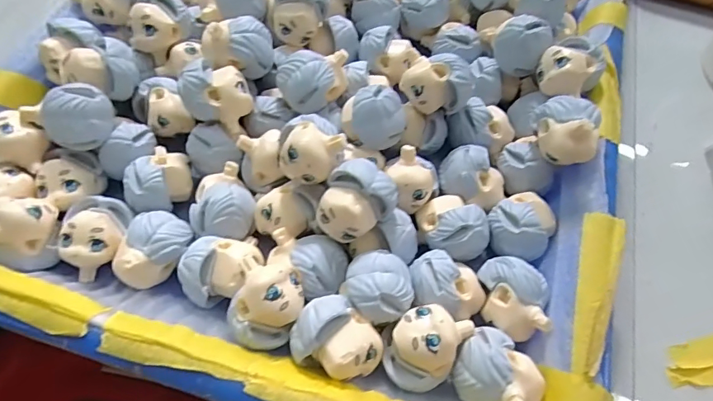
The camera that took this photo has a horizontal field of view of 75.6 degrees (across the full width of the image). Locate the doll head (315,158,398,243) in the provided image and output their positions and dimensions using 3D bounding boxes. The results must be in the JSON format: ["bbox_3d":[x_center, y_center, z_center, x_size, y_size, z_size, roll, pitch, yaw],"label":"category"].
[{"bbox_3d":[-0.001,0.001,0.153,0.025,0.022,0.017,-36,67,-20],"label":"doll head"}]

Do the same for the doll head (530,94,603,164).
[{"bbox_3d":[0.077,-0.026,0.166,0.018,0.017,0.024,-11,61,-8],"label":"doll head"}]

